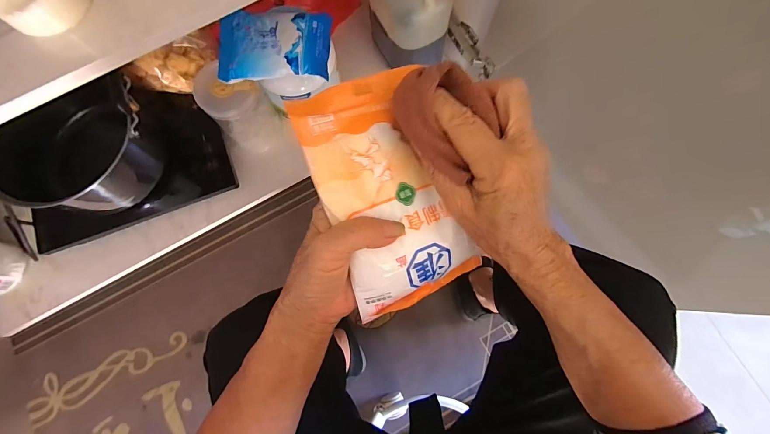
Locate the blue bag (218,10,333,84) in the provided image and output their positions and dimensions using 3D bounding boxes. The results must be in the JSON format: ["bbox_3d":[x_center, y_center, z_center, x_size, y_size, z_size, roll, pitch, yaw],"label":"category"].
[{"bbox_3d":[-0.170,-0.262,0.531,0.170,0.022,0.109,2,78,1],"label":"blue bag"}]

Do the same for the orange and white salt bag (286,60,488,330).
[{"bbox_3d":[0.002,-0.012,0.258,0.097,0.033,0.169,-26,104,-5],"label":"orange and white salt bag"}]

